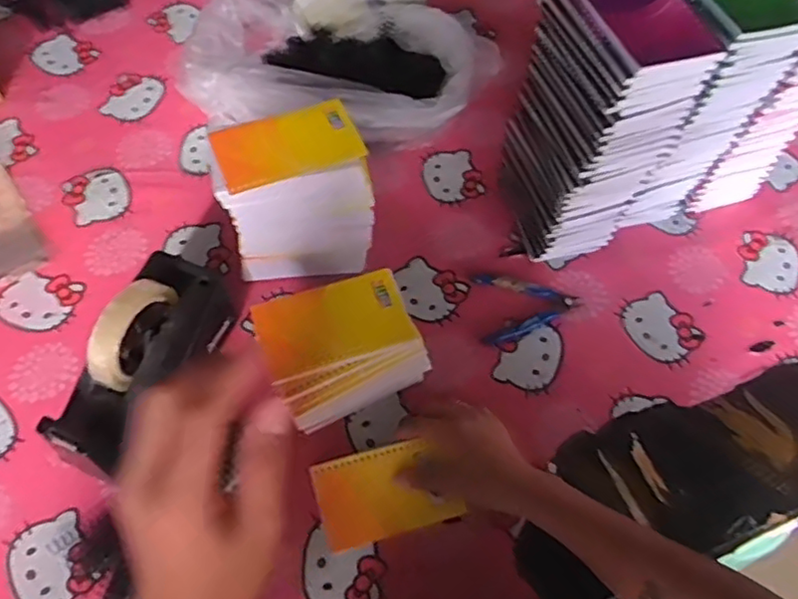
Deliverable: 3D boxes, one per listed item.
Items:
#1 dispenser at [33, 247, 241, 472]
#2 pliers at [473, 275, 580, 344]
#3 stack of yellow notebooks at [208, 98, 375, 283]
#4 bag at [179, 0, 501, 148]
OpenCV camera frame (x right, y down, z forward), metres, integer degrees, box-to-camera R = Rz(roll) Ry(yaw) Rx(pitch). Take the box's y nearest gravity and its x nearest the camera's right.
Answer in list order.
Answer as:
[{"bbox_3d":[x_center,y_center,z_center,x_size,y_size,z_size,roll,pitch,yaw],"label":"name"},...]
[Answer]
[{"bbox_3d":[-0.231,0.057,0.590,0.077,0.126,0.195,20,62,10],"label":"dispenser"},{"bbox_3d":[0.133,0.017,0.690,0.113,0.010,0.077,12,61,5],"label":"pliers"},{"bbox_3d":[-0.101,-0.097,0.653,0.140,0.179,0.092,-9,61,-6],"label":"stack of yellow notebooks"},{"bbox_3d":[-0.068,-0.304,0.814,0.375,0.101,0.270,2,61,0],"label":"bag"}]

